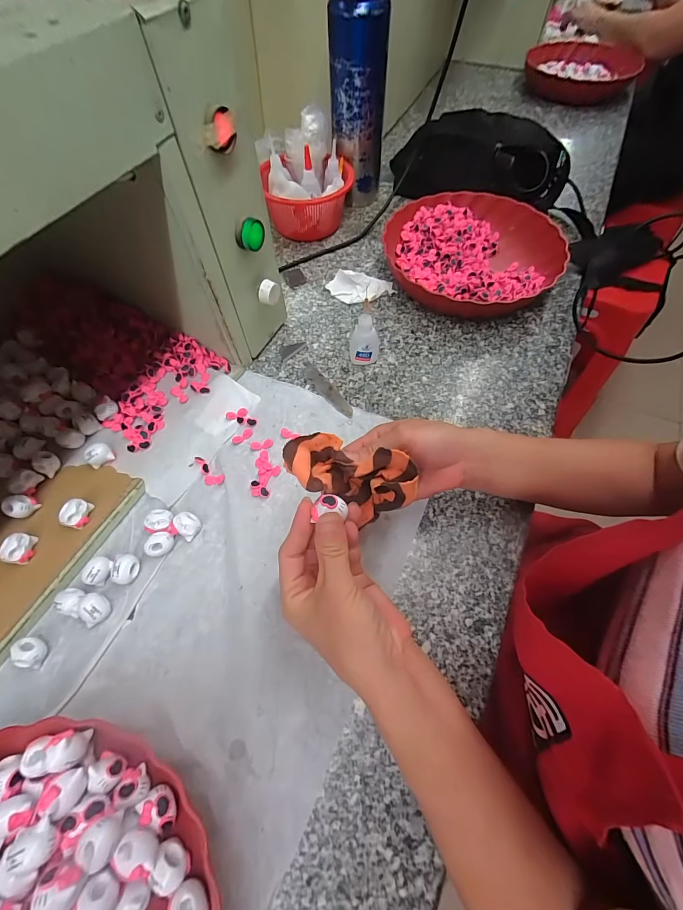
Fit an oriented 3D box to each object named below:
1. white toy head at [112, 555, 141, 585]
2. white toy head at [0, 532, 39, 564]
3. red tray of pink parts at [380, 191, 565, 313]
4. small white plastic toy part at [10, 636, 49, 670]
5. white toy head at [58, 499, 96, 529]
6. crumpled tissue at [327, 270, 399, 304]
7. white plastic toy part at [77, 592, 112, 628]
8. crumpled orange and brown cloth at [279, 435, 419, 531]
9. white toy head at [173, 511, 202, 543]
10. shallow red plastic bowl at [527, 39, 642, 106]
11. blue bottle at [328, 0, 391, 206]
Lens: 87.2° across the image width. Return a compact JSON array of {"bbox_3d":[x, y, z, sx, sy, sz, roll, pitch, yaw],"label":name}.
[{"bbox_3d":[-0.198,0.105,0.329,0.021,0.018,0.024,1,61,1],"label":"white toy head"},{"bbox_3d":[-0.291,0.084,0.324,0.018,0.018,0.026,-8,62,-4],"label":"white toy head"},{"bbox_3d":[0.184,-0.285,0.522,0.240,0.056,0.242,-6,62,-3],"label":"red tray of pink parts"},{"bbox_3d":[-0.259,0.164,0.298,0.023,0.020,0.018,23,64,12],"label":"small white plastic toy part"},{"bbox_3d":[-0.251,0.055,0.340,0.019,0.018,0.026,16,63,9],"label":"white toy head"},{"bbox_3d":[0.027,-0.239,0.514,0.093,0.021,0.044,15,63,8],"label":"crumpled tissue"},{"bbox_3d":[-0.215,0.134,0.313,0.021,0.019,0.024,-35,67,-17],"label":"white plastic toy part"},{"bbox_3d":[0.005,0.017,0.271,0.094,0.054,0.039,18,62,6],"label":"crumpled orange and brown cloth"},{"bbox_3d":[-0.150,0.068,0.347,0.022,0.020,0.021,0,61,0],"label":"white toy head"},{"bbox_3d":[0.545,-0.875,0.831,0.232,0.066,0.233,0,61,0],"label":"shallow red plastic bowl"},{"bbox_3d":[0.025,-0.525,0.522,0.085,0.272,0.062,3,61,2],"label":"blue bottle"}]

